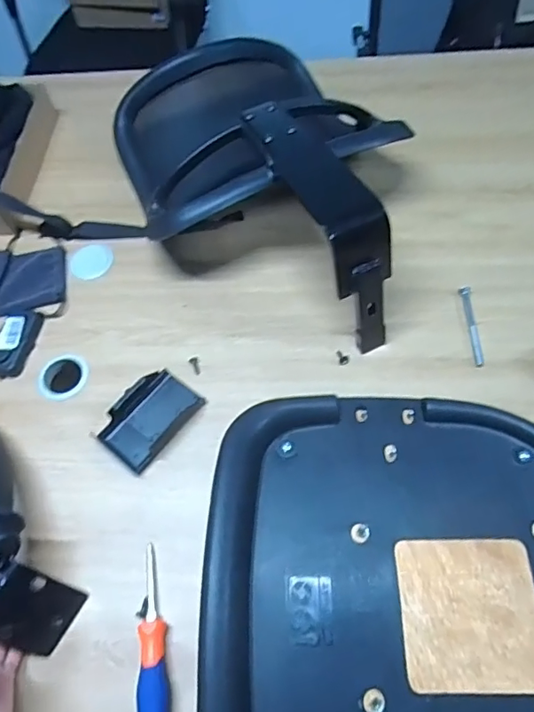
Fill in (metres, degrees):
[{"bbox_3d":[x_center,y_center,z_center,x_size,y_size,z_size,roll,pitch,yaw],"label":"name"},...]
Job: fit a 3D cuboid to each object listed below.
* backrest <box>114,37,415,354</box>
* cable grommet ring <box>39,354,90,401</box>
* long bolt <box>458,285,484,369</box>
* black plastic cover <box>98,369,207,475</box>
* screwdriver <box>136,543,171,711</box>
[{"bbox_3d":[0.008,-0.286,0.757,0.371,0.177,0.587,-25,62,-9],"label":"backrest"},{"bbox_3d":[-0.282,0.028,0.714,0.068,0.006,0.071,-2,61,3],"label":"cable grommet ring"},{"bbox_3d":[0.279,-0.044,0.700,0.014,0.016,0.121,-2,61,3],"label":"long bolt"},{"bbox_3d":[-0.150,0.077,0.661,0.081,0.028,0.125,34,68,21],"label":"black plastic cover"},{"bbox_3d":[-0.118,0.292,0.534,0.027,0.028,0.181,-8,61,0],"label":"screwdriver"}]

